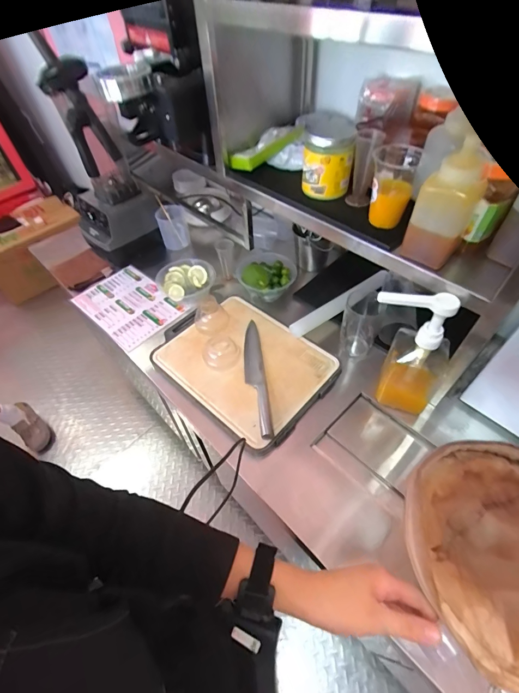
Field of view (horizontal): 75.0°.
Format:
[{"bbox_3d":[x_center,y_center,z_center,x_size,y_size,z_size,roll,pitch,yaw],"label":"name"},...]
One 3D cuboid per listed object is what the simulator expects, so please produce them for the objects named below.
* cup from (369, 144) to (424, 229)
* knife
[{"bbox_3d":[0.232,-0.282,0.601,0.072,0.120,0.066,16,55,15],"label":"cup"},{"bbox_3d":[-0.011,0.060,0.772,0.044,0.015,0.321,-7,52,-2],"label":"knife"}]

